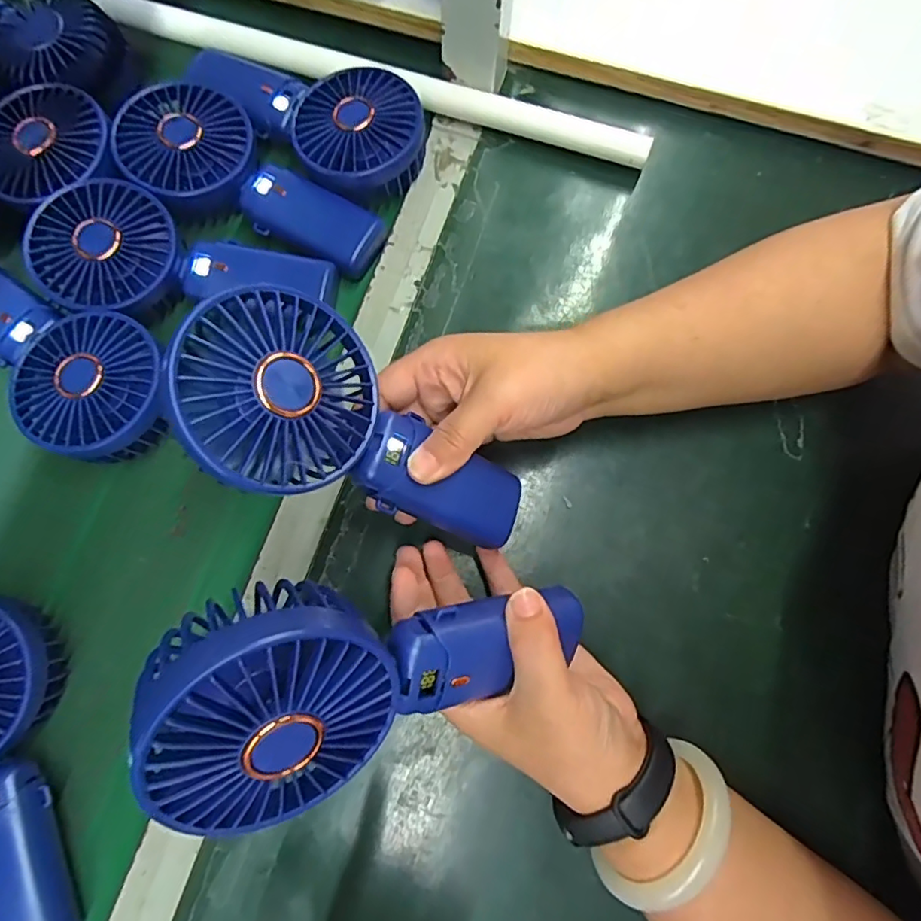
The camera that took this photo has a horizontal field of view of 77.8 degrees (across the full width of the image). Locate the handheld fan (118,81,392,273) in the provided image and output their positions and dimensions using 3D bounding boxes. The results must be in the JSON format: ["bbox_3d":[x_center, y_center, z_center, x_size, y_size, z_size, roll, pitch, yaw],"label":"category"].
[{"bbox_3d":[-0.136,-0.189,0.380,0.178,0.033,0.082,21,76,4],"label":"handheld fan"}]

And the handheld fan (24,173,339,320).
[{"bbox_3d":[-0.178,-0.119,0.361,0.176,0.036,0.084,17,76,3],"label":"handheld fan"}]

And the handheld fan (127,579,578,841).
[{"bbox_3d":[-0.035,0.090,0.237,0.177,0.046,0.091,8,101,-39],"label":"handheld fan"}]

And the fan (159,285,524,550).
[{"bbox_3d":[-0.045,-0.008,0.275,0.180,0.042,0.083,30,74,-28],"label":"fan"}]

